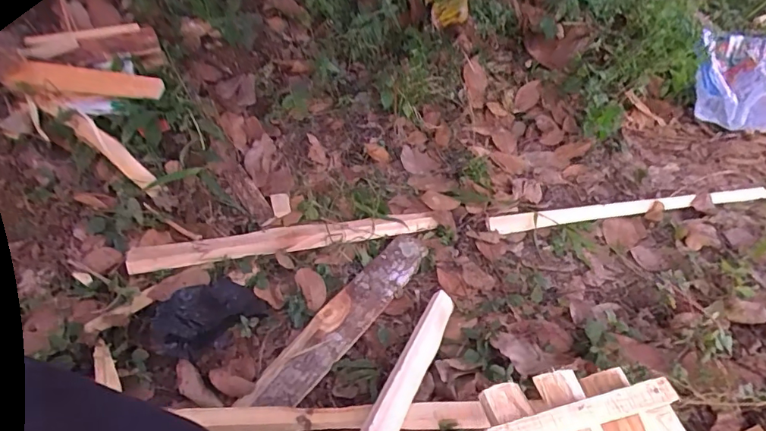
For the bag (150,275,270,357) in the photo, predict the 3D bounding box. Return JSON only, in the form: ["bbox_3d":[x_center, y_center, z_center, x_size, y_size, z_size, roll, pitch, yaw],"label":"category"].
[{"bbox_3d":[-0.325,0.177,0.902,0.193,0.072,0.139,-27,50,-26],"label":"bag"}]

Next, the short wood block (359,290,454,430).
[{"bbox_3d":[0.052,0.263,0.868,0.052,0.043,0.351,16,36,19],"label":"short wood block"}]

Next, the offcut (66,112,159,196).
[{"bbox_3d":[-0.595,-0.135,1.096,0.240,0.023,0.046,43,55,-6],"label":"offcut"}]

